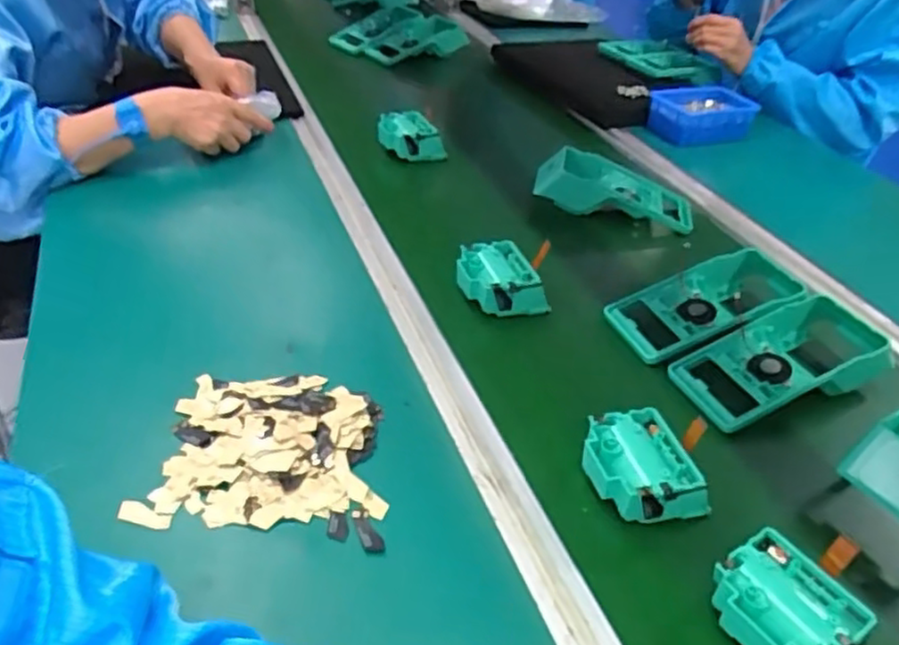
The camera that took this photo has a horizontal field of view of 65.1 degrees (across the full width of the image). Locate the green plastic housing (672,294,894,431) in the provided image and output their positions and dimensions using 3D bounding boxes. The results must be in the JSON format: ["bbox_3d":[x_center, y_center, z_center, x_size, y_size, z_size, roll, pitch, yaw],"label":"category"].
[{"bbox_3d":[0.284,0.034,0.603,0.179,0.048,0.090,-12,38,-16],"label":"green plastic housing"}]

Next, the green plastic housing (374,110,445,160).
[{"bbox_3d":[-0.053,-0.245,0.933,0.066,0.044,0.083,-25,44,-31],"label":"green plastic housing"}]

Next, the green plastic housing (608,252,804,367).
[{"bbox_3d":[0.245,-0.017,0.665,0.191,0.043,0.095,-12,38,-17],"label":"green plastic housing"}]

